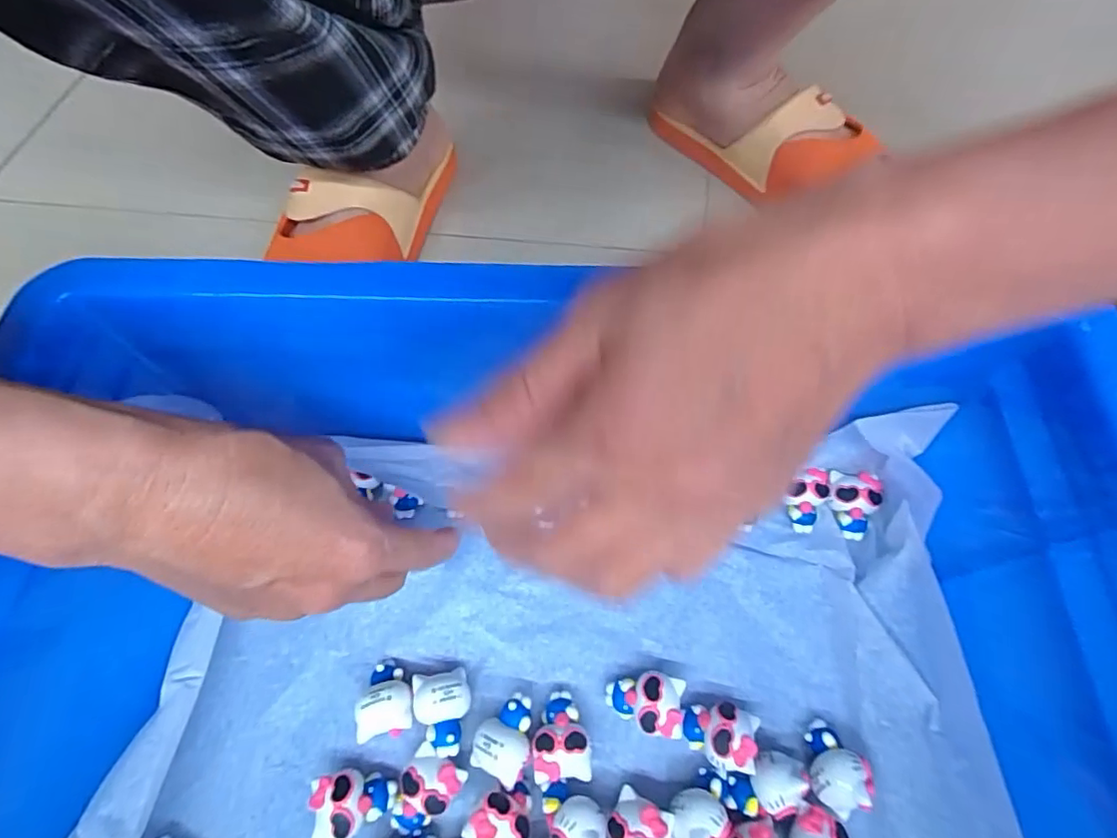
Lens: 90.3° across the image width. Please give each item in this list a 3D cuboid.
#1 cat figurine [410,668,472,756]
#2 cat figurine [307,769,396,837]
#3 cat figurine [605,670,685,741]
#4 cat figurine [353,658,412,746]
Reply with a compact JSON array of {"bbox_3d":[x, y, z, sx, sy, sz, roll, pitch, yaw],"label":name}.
[{"bbox_3d":[-0.053,0.136,0.259,0.024,0.021,0.035,-13,62,-3],"label":"cat figurine"},{"bbox_3d":[-0.090,0.168,0.245,0.033,0.021,0.025,-14,62,-4],"label":"cat figurine"},{"bbox_3d":[0.040,0.131,0.257,0.034,0.020,0.025,7,63,8],"label":"cat figurine"},{"bbox_3d":[-0.081,0.132,0.263,0.024,0.020,0.033,-9,62,-1],"label":"cat figurine"}]

